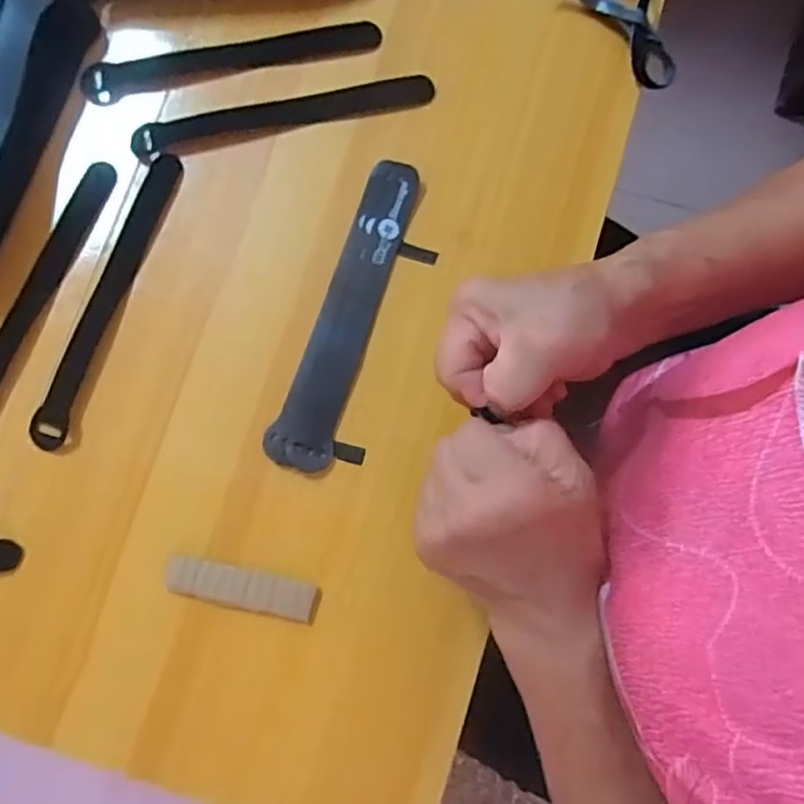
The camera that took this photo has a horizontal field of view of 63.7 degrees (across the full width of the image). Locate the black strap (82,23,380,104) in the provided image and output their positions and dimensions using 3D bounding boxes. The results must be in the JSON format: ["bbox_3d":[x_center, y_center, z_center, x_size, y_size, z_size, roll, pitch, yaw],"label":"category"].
[{"bbox_3d":[-0.114,-0.229,0.431,0.197,0.007,0.025,-10,80,-1],"label":"black strap"}]

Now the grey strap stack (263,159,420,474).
[{"bbox_3d":[-0.034,-0.055,0.403,0.042,0.013,0.200,19,80,4],"label":"grey strap stack"}]

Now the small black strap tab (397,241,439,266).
[{"bbox_3d":[0.011,-0.094,0.410,0.024,0.004,0.009,17,80,4],"label":"small black strap tab"}]

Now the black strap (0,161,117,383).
[{"bbox_3d":[-0.234,-0.064,0.412,0.024,0.010,0.197,22,81,5],"label":"black strap"}]

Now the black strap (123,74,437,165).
[{"bbox_3d":[-0.077,-0.188,0.426,0.195,0.008,0.023,-12,80,-1],"label":"black strap"}]

